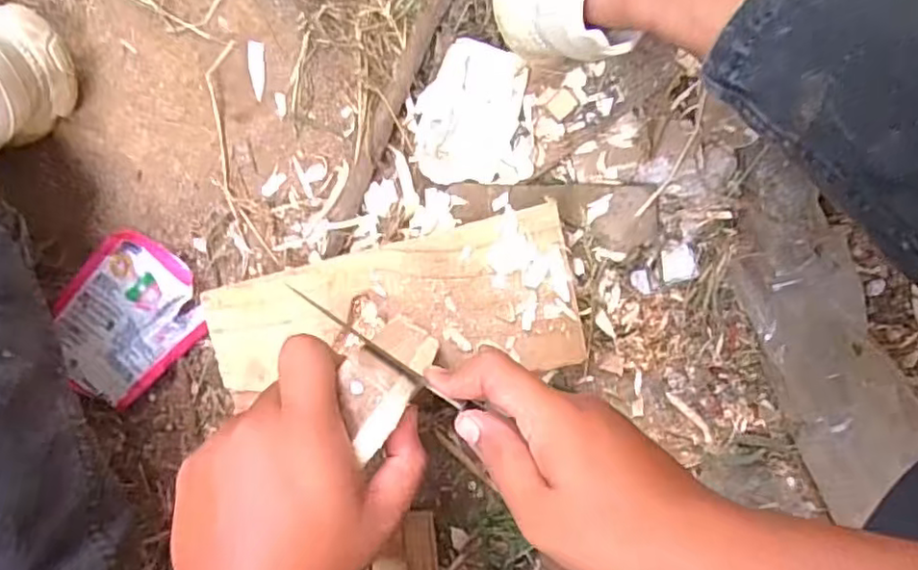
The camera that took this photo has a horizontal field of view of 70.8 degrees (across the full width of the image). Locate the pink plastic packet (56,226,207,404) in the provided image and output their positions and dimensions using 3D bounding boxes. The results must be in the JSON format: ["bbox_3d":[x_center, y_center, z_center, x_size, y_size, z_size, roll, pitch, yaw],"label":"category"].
[{"bbox_3d":[-0.268,0.027,0.519,0.126,0.009,0.101,-44,93,2],"label":"pink plastic packet"}]

